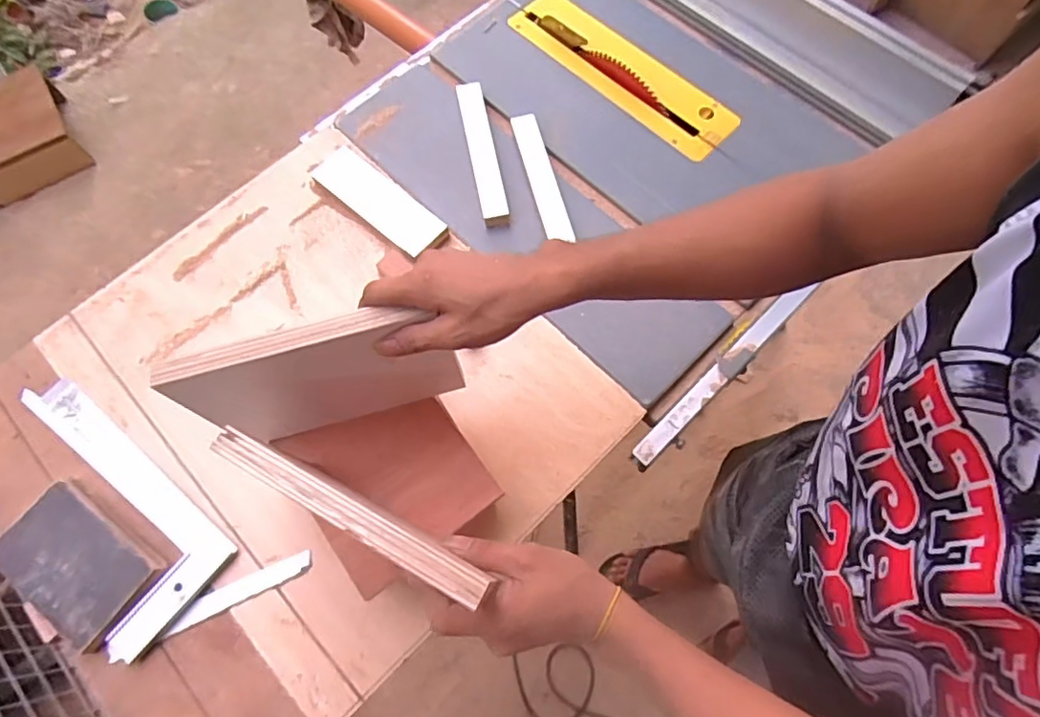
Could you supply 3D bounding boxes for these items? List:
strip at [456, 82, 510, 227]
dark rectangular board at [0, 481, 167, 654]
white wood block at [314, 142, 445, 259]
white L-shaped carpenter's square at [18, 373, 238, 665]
[{"bbox_3d":[-0.048,-0.266,0.744,0.032,0.017,0.217,-11,71,-3],"label":"strip"},{"bbox_3d":[-0.453,0.207,0.592,0.159,0.018,0.104,33,74,12],"label":"dark rectangular board"},{"bbox_3d":[-0.176,-0.197,0.726,0.185,0.014,0.062,39,75,13],"label":"white wood block"},{"bbox_3d":[-0.450,0.156,0.616,0.310,0.014,0.138,38,75,13],"label":"white L-shaped carpenter's square"}]

